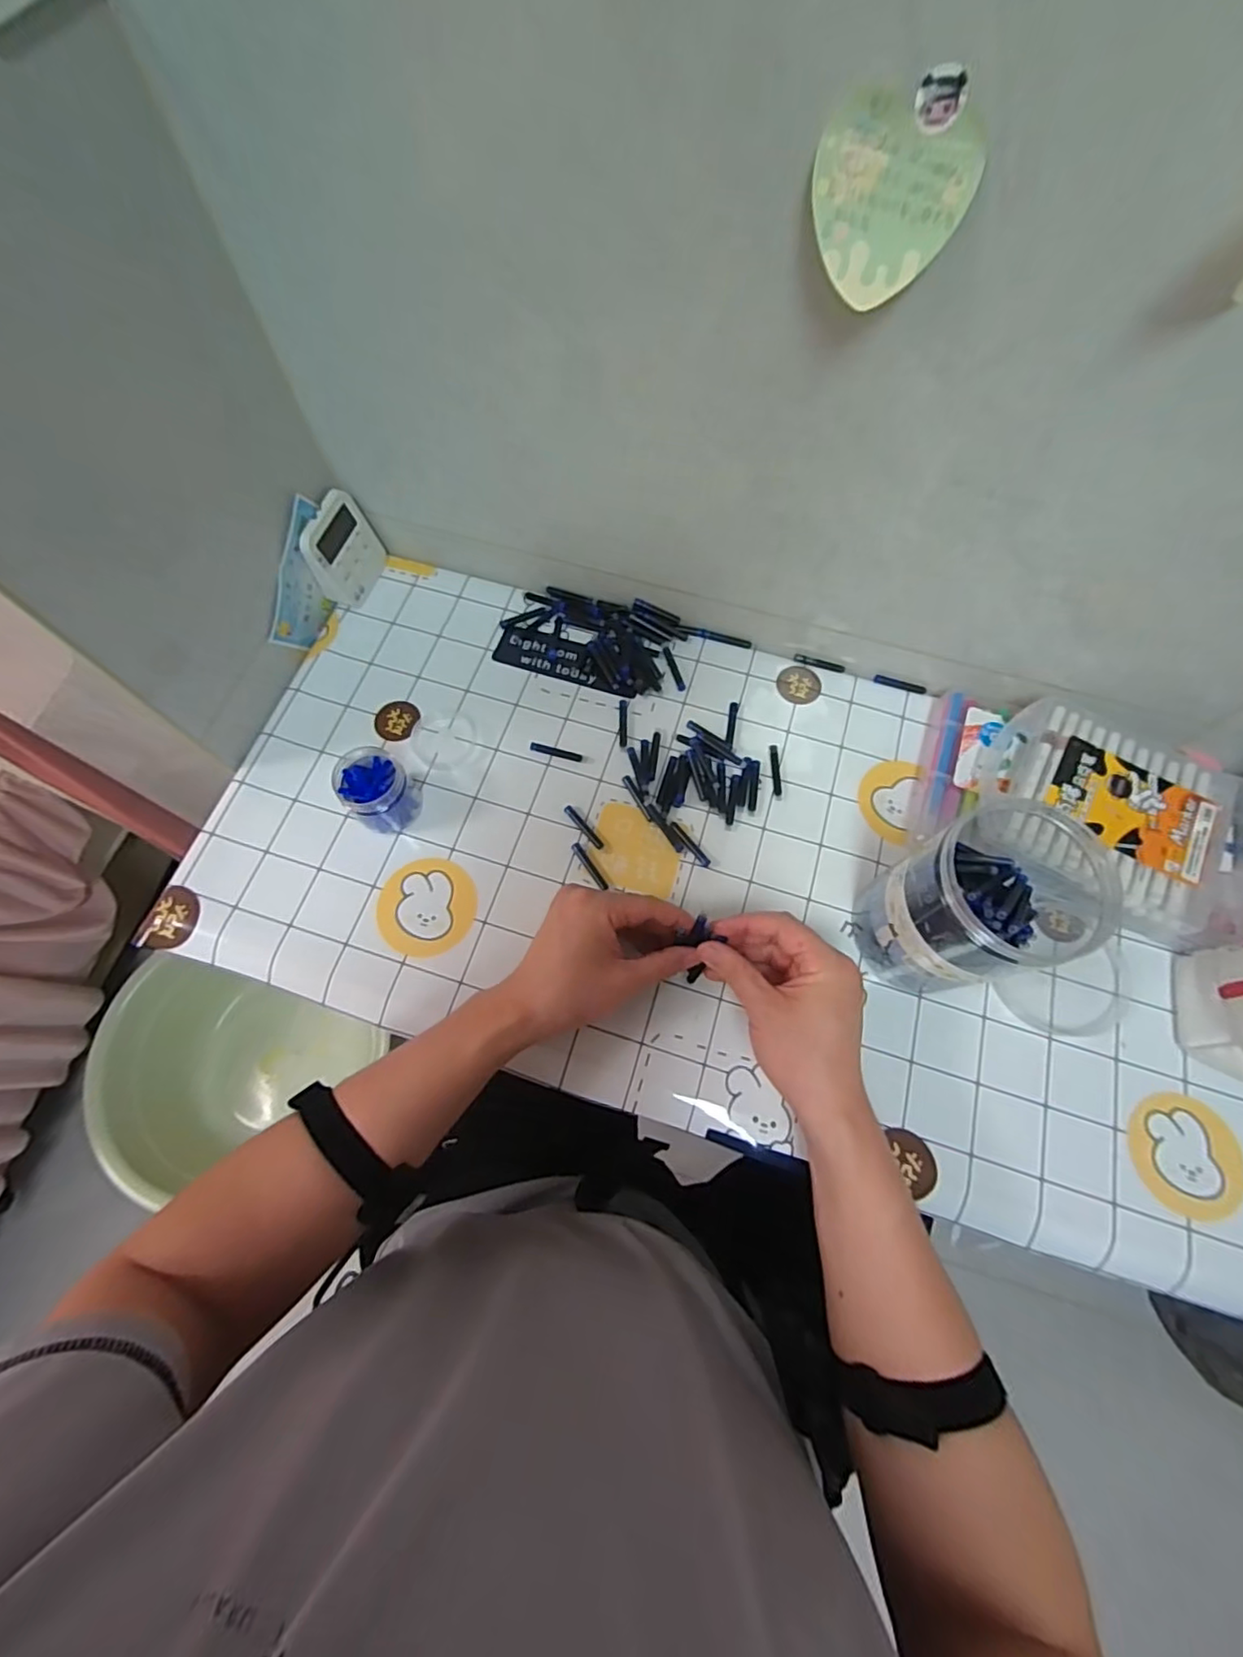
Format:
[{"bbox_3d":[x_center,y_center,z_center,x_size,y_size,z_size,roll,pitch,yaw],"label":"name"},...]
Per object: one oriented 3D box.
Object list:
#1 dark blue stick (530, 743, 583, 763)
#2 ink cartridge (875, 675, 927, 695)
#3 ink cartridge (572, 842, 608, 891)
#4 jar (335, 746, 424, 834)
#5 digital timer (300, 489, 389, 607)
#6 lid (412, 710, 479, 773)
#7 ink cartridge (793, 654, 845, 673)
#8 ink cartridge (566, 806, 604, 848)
[{"bbox_3d":[-0.057,-0.067,0.537,0.046,0.005,0.008,13,69,3],"label":"dark blue stick"},{"bbox_3d":[0.260,-0.134,0.571,0.047,0.006,0.007,17,70,4],"label":"ink cartridge"},{"bbox_3d":[-0.025,0.030,0.495,0.008,0.004,0.044,-33,74,-13],"label":"ink cartridge"},{"bbox_3d":[-0.193,-0.030,0.487,0.054,0.053,0.050,1,69,-2],"label":"jar"},{"bbox_3d":[-0.252,-0.256,0.565,0.027,0.080,0.077,16,70,4],"label":"digital timer"},{"bbox_3d":[-0.155,-0.078,0.539,0.054,0.005,0.057,1,69,-2],"label":"lid"},{"bbox_3d":[0.185,-0.154,0.572,0.047,0.004,0.008,16,70,4],"label":"ink cartridge"},{"bbox_3d":[-0.031,-0.001,0.505,0.008,0.008,0.045,-39,75,-15],"label":"ink cartridge"}]

